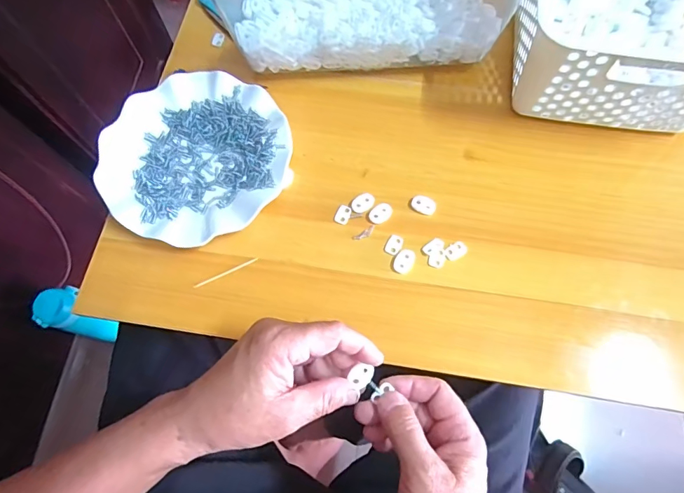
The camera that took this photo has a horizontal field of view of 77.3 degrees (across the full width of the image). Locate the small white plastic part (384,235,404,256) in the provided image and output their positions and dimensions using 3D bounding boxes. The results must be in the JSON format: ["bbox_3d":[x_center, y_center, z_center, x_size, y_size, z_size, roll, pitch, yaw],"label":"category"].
[{"bbox_3d":[0.049,-0.002,0.401,0.015,0.004,0.019,26,72,10],"label":"small white plastic part"}]

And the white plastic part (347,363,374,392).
[{"bbox_3d":[0.014,0.097,0.321,0.016,0.004,0.017,25,71,10],"label":"white plastic part"}]

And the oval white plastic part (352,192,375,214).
[{"bbox_3d":[0.020,-0.042,0.416,0.023,0.004,0.017,-43,74,-14],"label":"oval white plastic part"}]

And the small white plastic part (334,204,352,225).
[{"bbox_3d":[0.001,-0.032,0.413,0.014,0.004,0.018,24,71,10],"label":"small white plastic part"}]

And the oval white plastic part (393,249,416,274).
[{"bbox_3d":[0.057,0.013,0.392,0.017,0.004,0.023,28,72,11],"label":"oval white plastic part"}]

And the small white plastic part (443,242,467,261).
[{"bbox_3d":[0.105,0.004,0.395,0.022,0.004,0.014,-26,71,-9],"label":"small white plastic part"}]

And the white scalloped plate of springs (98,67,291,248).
[{"bbox_3d":[-0.144,-0.088,0.426,0.178,0.023,0.179,0,69,1],"label":"white scalloped plate of springs"}]

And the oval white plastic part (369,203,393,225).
[{"bbox_3d":[0.038,-0.032,0.410,0.024,0.004,0.016,-39,73,-13],"label":"oval white plastic part"}]

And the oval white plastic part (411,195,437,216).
[{"bbox_3d":[0.079,-0.040,0.411,0.023,0.004,0.017,29,72,11],"label":"oval white plastic part"}]

